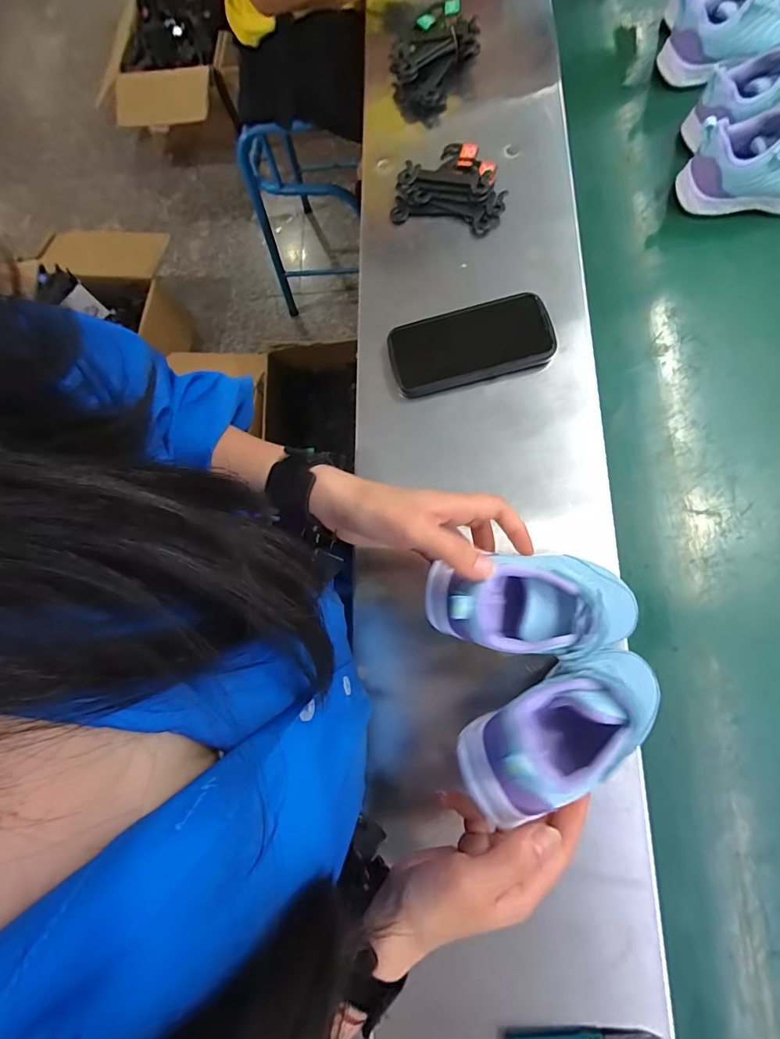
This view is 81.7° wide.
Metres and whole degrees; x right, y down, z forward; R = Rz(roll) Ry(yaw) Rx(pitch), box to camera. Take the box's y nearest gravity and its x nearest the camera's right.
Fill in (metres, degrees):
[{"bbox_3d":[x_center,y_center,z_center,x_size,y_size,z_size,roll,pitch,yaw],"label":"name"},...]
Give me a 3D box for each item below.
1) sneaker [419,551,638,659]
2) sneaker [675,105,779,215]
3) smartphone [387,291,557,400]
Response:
[{"bbox_3d":[0.111,0.062,0.325,0.163,0.063,0.068,5,75,-18],"label":"sneaker"},{"bbox_3d":[0.398,-0.356,0.464,0.177,0.084,0.075,10,77,10],"label":"sneaker"},{"bbox_3d":[0.082,-0.181,0.468,0.161,0.018,0.082,-13,75,6],"label":"smartphone"}]

